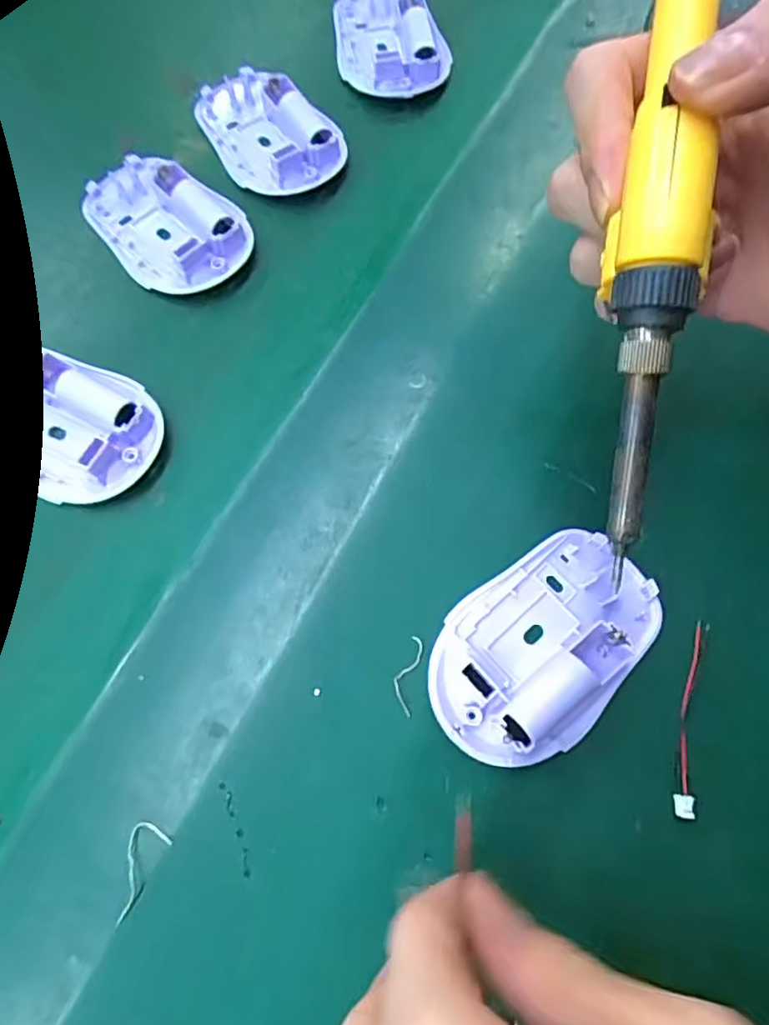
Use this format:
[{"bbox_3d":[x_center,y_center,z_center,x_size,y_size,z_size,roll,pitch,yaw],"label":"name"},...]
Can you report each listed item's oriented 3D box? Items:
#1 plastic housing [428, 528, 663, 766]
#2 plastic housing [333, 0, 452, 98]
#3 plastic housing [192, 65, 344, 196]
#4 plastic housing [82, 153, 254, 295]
[{"bbox_3d":[0.059,0.048,0.223,0.060,0.018,0.094,42,74,12],"label":"plastic housing"},{"bbox_3d":[0.000,-0.271,0.339,0.054,0.023,0.086,-18,72,-8],"label":"plastic housing"},{"bbox_3d":[-0.062,-0.199,0.308,0.052,0.018,0.086,-39,76,-14],"label":"plastic housing"},{"bbox_3d":[-0.105,-0.144,0.291,0.059,0.017,0.085,-39,76,-14],"label":"plastic housing"}]

